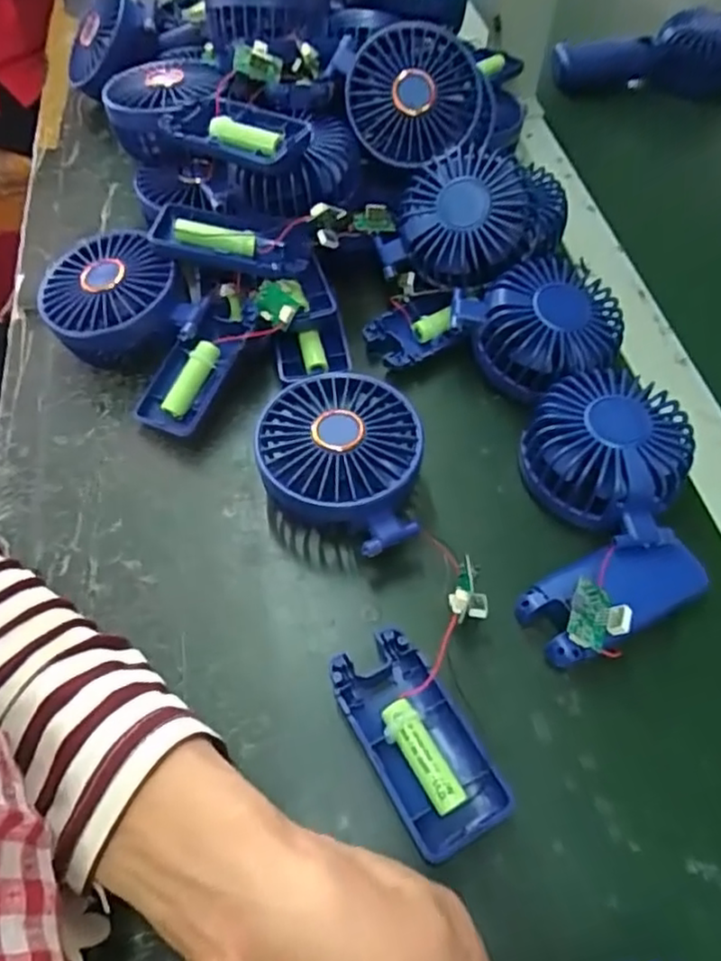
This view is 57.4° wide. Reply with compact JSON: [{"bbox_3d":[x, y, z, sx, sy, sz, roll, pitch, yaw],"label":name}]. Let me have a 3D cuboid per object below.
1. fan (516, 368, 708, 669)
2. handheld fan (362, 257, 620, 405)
[{"bbox_3d":[0.131,0.016,0.343,0.091,0.046,0.156,6,57,4],"label":"fan"},{"bbox_3d":[0.082,-0.097,0.411,0.151,0.046,0.077,3,56,22],"label":"handheld fan"}]

